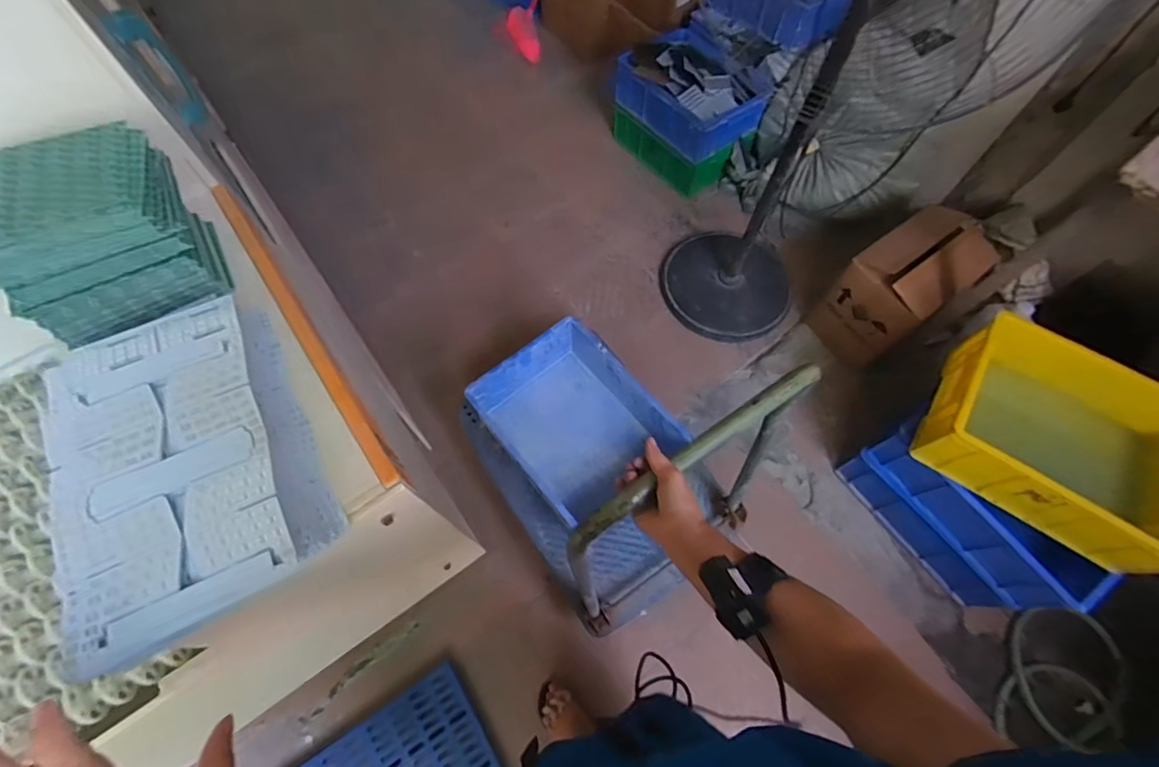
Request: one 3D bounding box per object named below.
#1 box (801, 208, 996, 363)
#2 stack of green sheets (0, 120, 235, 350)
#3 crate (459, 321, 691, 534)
[{"bbox_3d":[0.997,-0.296,1.530,0.428,0.387,0.263,-31,68,-13],"label":"box"},{"bbox_3d":[-0.412,-0.133,0.429,0.138,0.105,0.127,-25,67,-11],"label":"stack of green sheets"},{"bbox_3d":[-0.024,0.094,1.301,0.358,0.187,0.443,-36,69,-15],"label":"crate"}]

